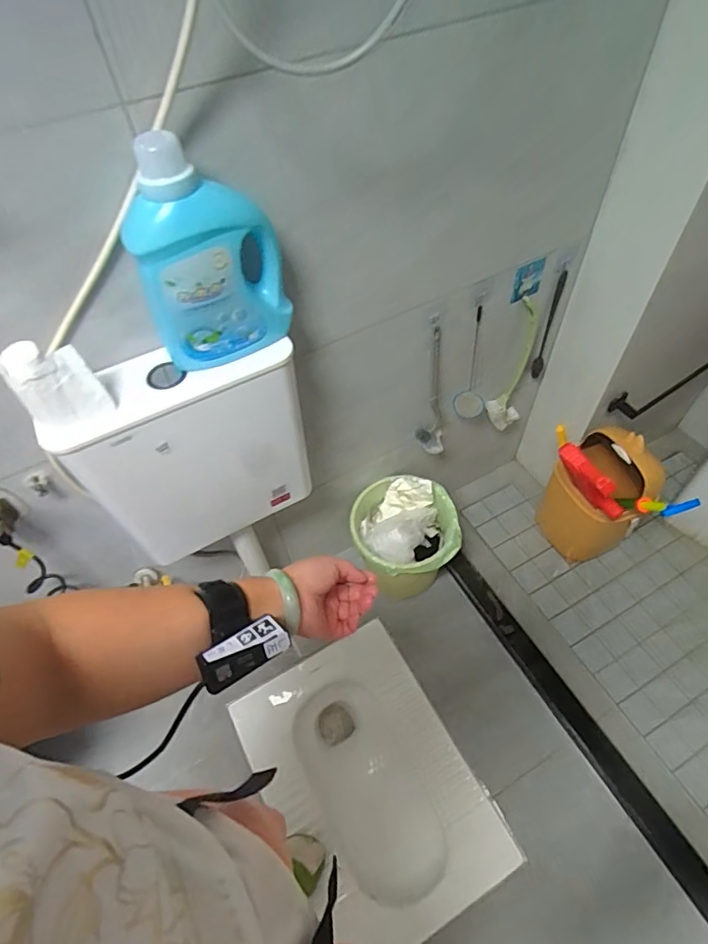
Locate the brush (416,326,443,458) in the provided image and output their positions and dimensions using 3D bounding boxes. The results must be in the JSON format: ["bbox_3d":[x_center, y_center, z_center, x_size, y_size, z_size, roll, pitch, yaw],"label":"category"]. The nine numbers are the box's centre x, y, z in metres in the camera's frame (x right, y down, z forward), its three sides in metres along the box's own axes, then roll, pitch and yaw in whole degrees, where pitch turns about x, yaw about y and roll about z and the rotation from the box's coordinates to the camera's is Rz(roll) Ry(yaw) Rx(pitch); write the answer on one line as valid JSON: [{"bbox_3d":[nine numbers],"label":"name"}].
[{"bbox_3d":[0.170,-0.166,1.087,0.062,0.307,0.087,0,55,5],"label":"brush"}]

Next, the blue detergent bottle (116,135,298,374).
[{"bbox_3d":[-0.179,-0.257,0.603,0.165,0.244,0.082,-25,56,-13],"label":"blue detergent bottle"}]

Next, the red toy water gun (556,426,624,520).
[{"bbox_3d":[0.447,-0.001,0.968,0.034,0.062,0.208,-16,55,-6],"label":"red toy water gun"}]

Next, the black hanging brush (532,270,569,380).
[{"bbox_3d":[0.449,-0.328,1.151,0.024,0.272,0.032,17,58,16],"label":"black hanging brush"}]

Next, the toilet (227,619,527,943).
[{"bbox_3d":[0.021,0.701,1.163,0.430,0.129,0.589,-27,57,-14],"label":"toilet"}]

